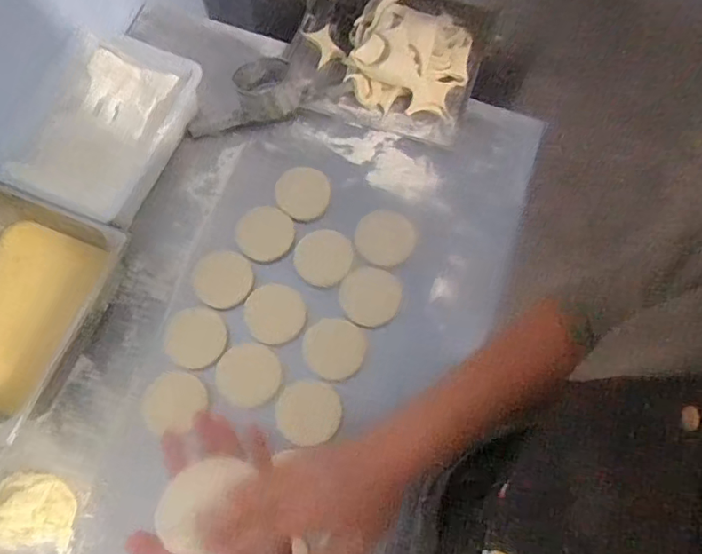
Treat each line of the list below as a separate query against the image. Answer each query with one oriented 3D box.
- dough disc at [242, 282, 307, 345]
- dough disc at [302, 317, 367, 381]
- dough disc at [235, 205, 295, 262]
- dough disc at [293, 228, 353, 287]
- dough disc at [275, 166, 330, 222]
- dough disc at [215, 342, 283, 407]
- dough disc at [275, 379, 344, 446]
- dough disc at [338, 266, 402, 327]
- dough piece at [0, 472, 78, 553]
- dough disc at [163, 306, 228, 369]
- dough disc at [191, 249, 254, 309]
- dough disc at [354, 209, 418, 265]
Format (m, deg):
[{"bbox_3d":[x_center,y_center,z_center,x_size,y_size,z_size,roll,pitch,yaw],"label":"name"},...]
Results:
[{"bbox_3d":[-0.119,0.056,0.805,0.094,0.004,0.091,1,72,-2],"label":"dough disc"},{"bbox_3d":[-0.026,0.112,0.805,0.095,0.009,0.093,1,72,-2],"label":"dough disc"},{"bbox_3d":[-0.142,-0.073,0.854,0.093,0.005,0.091,1,72,-2],"label":"dough disc"},{"bbox_3d":[-0.045,-0.034,0.831,0.090,0.004,0.090,1,72,-2],"label":"dough disc"},{"bbox_3d":[-0.081,-0.144,0.877,0.091,0.006,0.095,1,72,-2],"label":"dough disc"},{"bbox_3d":[-0.151,0.144,0.769,0.092,0.009,0.093,5,67,-12],"label":"dough disc"},{"bbox_3d":[-0.061,0.200,0.764,0.094,0.015,0.091,1,72,-2],"label":"dough disc"},{"bbox_3d":[0.031,0.030,0.833,0.095,0.010,0.093,1,72,-2],"label":"dough disc"},{"bbox_3d":[-0.438,0.323,0.710,0.113,0.026,0.100,4,72,-1],"label":"dough piece"},{"bbox_3d":[-0.241,0.093,0.805,0.094,0.008,0.090,1,72,-2],"label":"dough disc"},{"bbox_3d":[-0.205,0.003,0.828,0.096,0.006,0.090,1,72,-2],"label":"dough disc"},{"bbox_3d":[0.057,-0.066,0.852,0.096,0.009,0.089,1,72,-2],"label":"dough disc"}]

